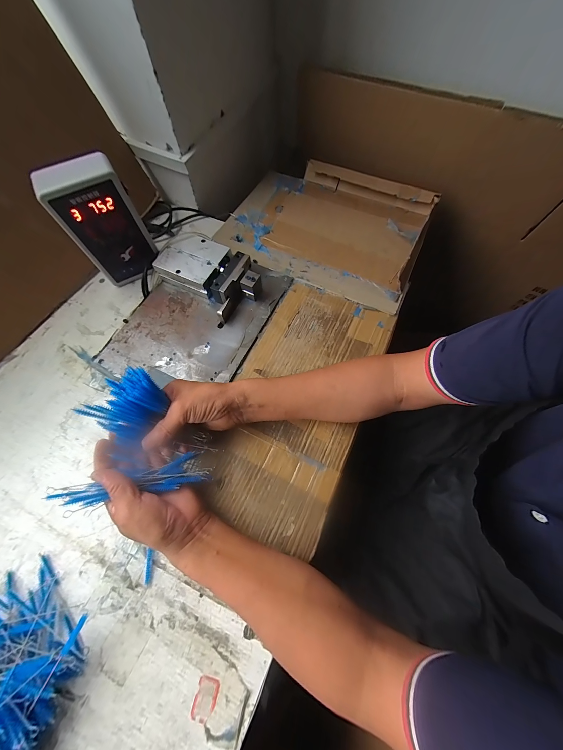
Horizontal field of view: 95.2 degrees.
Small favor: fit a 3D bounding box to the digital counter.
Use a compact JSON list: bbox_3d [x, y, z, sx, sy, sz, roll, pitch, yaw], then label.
[{"bbox_3d":[-0.290,-0.248,0.435,0.111,0.185,0.058,-31,70,-11],"label":"digital counter"}]

